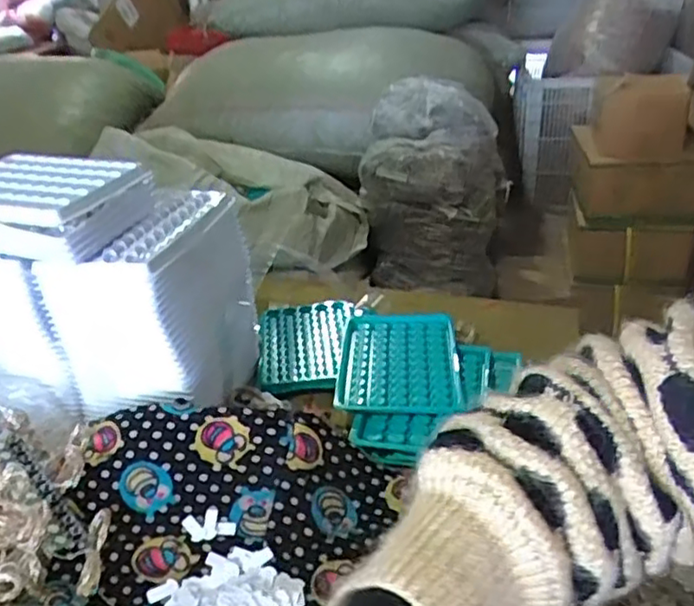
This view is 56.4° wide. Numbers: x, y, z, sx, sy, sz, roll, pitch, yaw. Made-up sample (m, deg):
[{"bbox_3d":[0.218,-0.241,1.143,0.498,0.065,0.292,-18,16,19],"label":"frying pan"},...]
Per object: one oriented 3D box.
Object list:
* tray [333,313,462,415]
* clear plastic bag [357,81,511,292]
[{"bbox_3d":[0.042,0.048,0.533,0.096,0.014,0.128,-2,31,6],"label":"tray"},{"bbox_3d":[0.254,-0.344,1.908,0.399,0.526,0.350,2,32,13],"label":"clear plastic bag"}]

